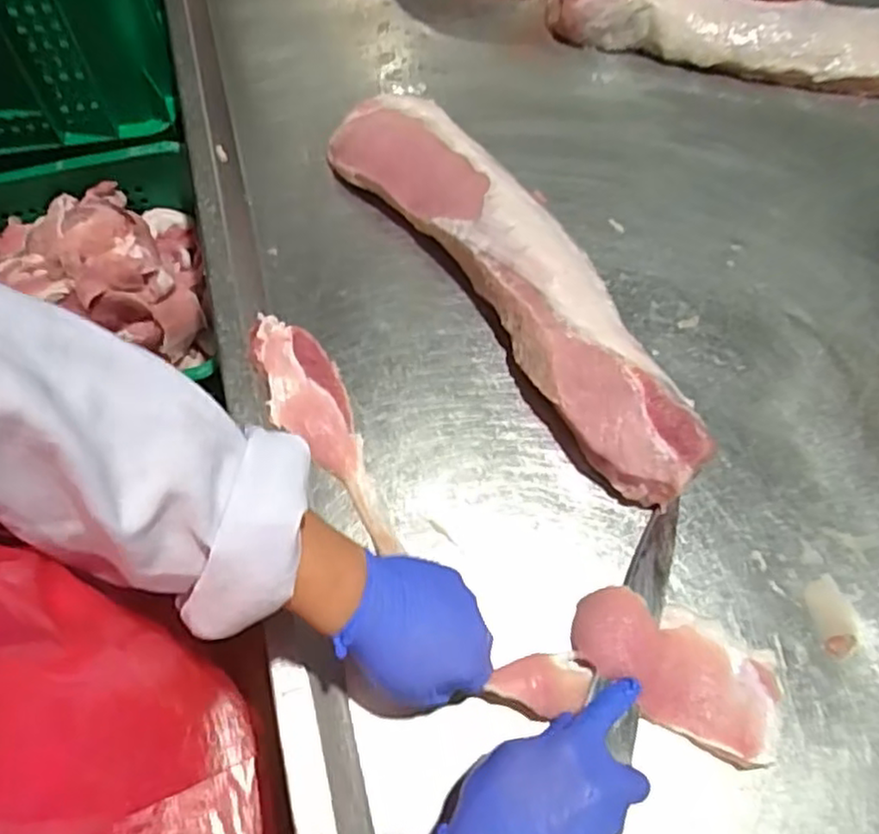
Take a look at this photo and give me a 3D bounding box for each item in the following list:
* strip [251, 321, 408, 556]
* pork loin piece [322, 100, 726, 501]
[{"bbox_3d":[-0.099,0.010,0.595,0.066,0.024,0.232,-25,72,-16],"label":"strip"},{"bbox_3d":[0.068,-0.144,0.662,0.128,0.065,0.514,-30,67,-18],"label":"pork loin piece"}]

